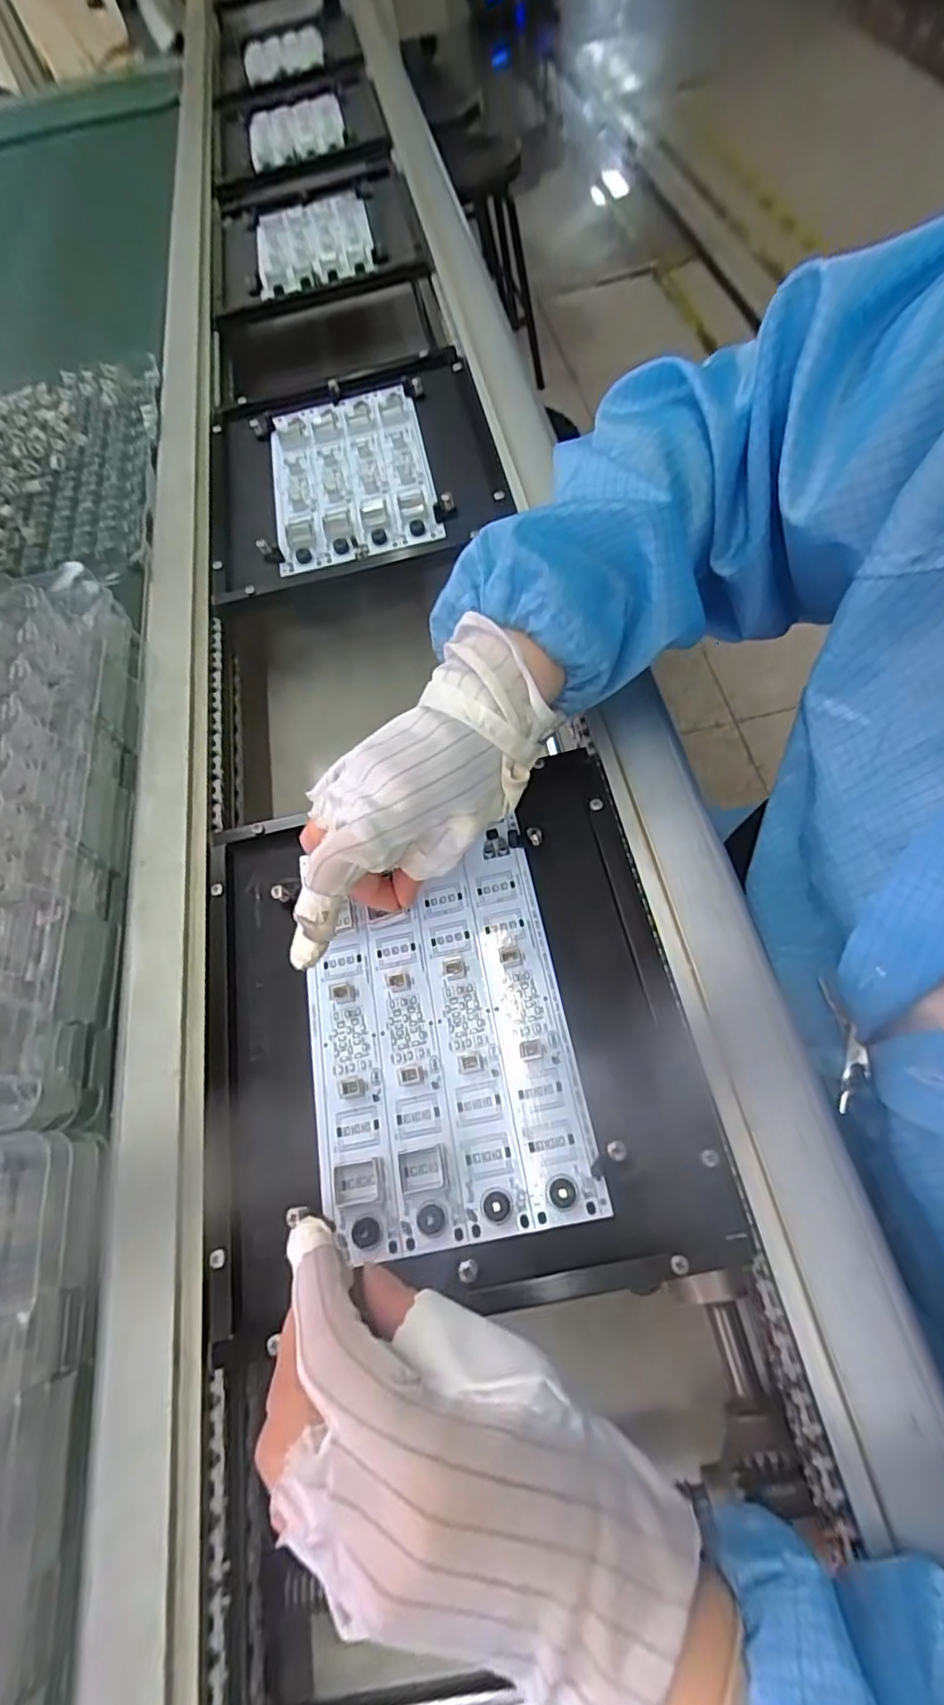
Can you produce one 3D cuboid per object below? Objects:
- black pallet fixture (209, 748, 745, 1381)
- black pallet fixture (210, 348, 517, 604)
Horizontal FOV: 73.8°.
[{"bbox_3d":[-0.019,0.080,0.318,0.234,0.021,0.247,-13,65,3],"label":"black pallet fixture"},{"bbox_3d":[-0.098,-0.318,0.520,0.236,0.025,0.238,-16,65,2],"label":"black pallet fixture"}]

